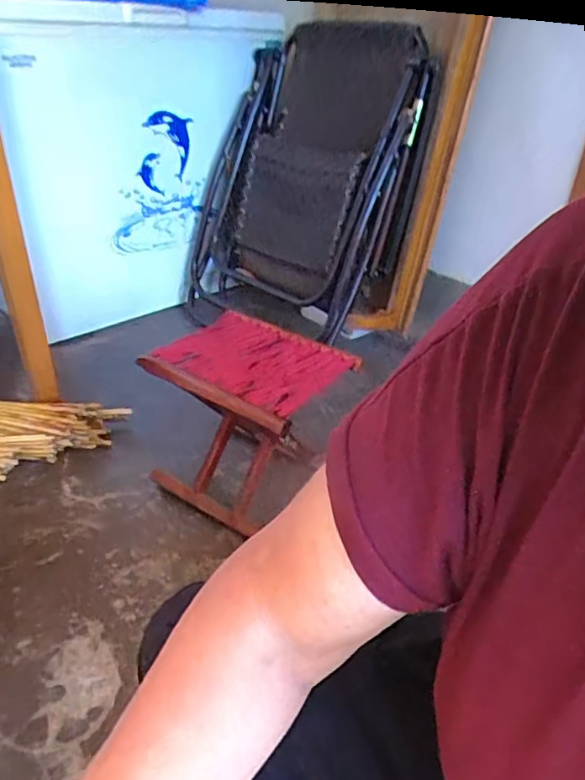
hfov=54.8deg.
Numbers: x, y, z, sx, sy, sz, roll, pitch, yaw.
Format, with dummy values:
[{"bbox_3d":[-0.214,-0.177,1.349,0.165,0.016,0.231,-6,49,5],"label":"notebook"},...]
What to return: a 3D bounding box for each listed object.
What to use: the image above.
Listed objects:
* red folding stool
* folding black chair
[{"bbox_3d":[-0.084,0.067,1.076,0.295,0.306,0.264,23,38,28],"label":"red folding stool"},{"bbox_3d":[0.040,-0.596,1.680,0.269,0.922,0.686,10,14,-45],"label":"folding black chair"}]

